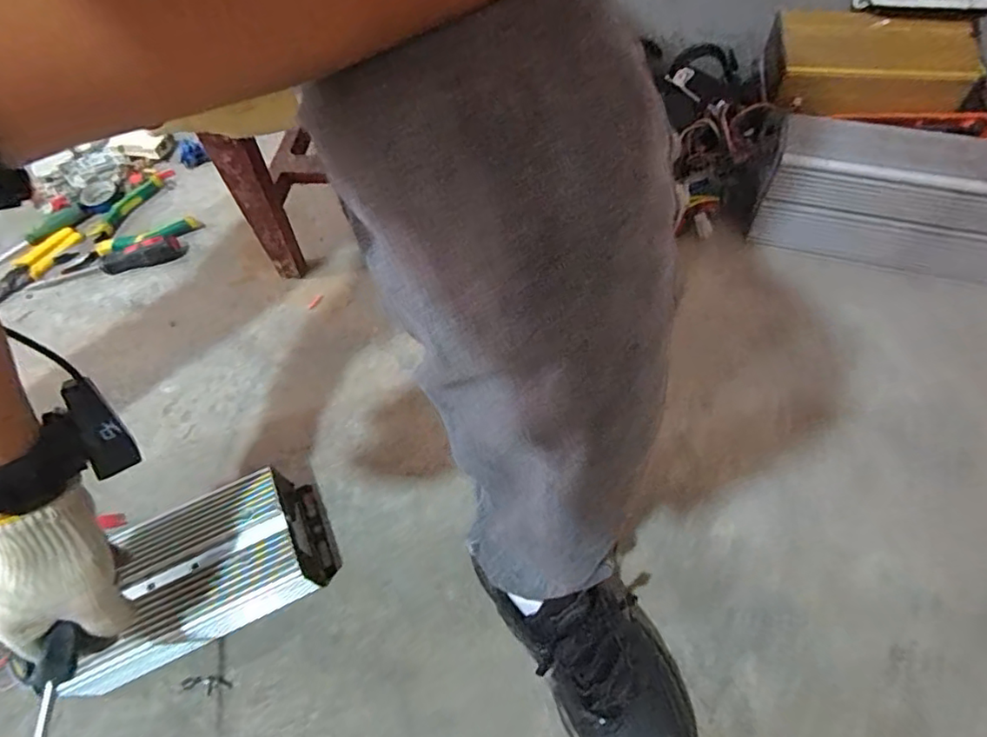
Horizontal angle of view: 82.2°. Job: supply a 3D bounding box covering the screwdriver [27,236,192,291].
[{"bbox_3d":[-0.555,-0.153,0.806,0.223,0.029,0.035,-13,60,-6],"label":"screwdriver"}]

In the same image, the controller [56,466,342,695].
[{"bbox_3d":[-0.281,0.198,0.547,0.233,0.079,0.127,-24,62,-12],"label":"controller"}]

